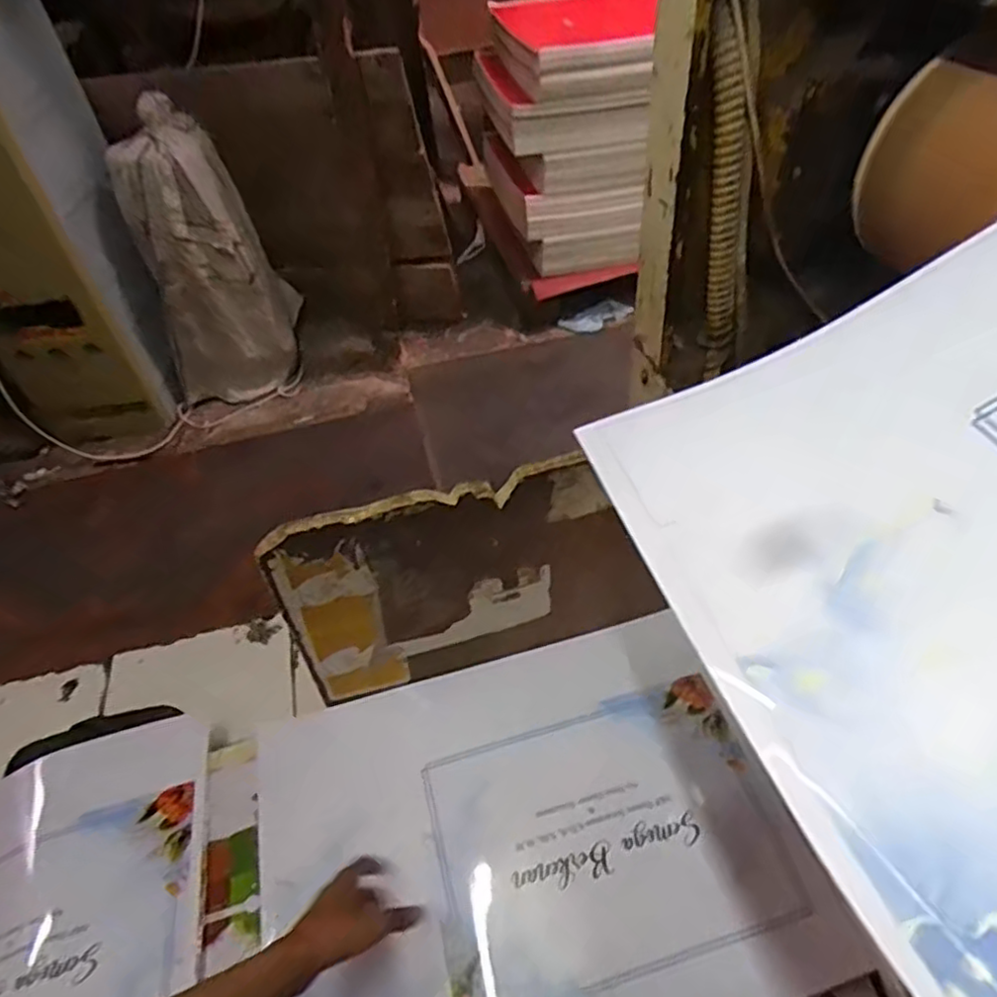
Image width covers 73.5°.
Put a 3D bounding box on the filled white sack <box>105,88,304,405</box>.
[{"bbox_3d":[-0.596,-0.467,1.412,0.301,0.580,0.294,-21,50,-15],"label":"filled white sack"}]

